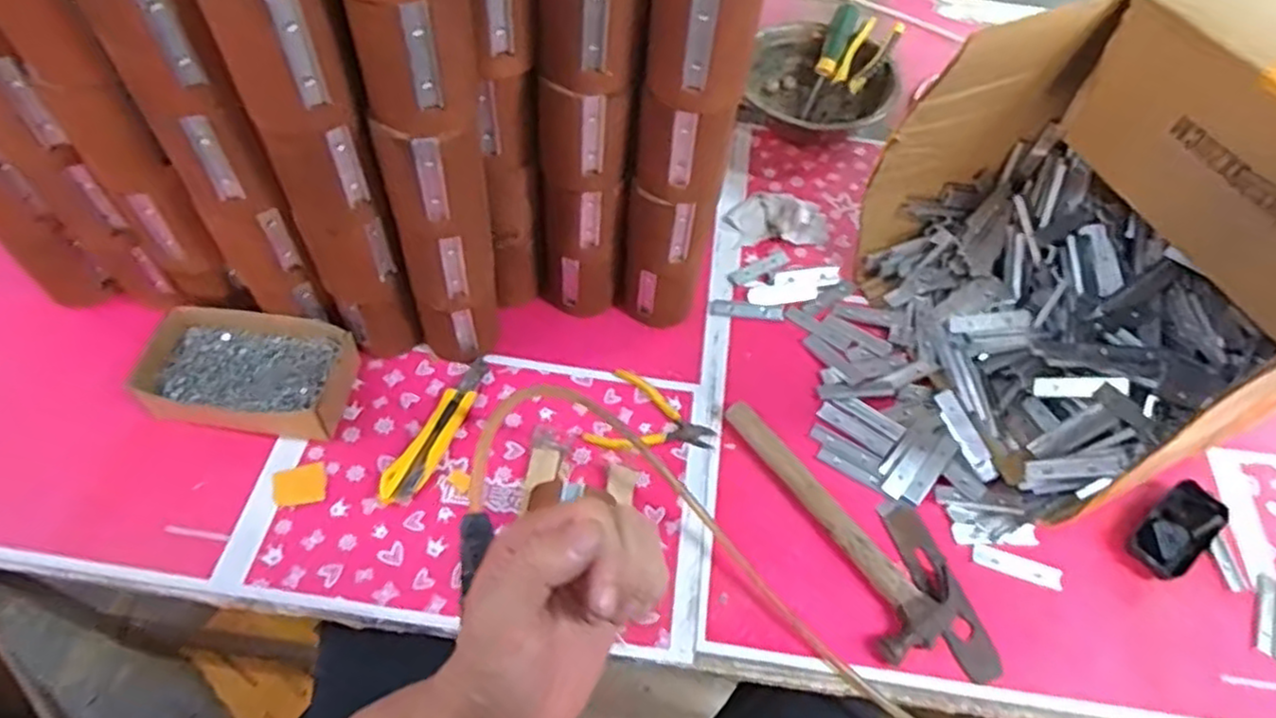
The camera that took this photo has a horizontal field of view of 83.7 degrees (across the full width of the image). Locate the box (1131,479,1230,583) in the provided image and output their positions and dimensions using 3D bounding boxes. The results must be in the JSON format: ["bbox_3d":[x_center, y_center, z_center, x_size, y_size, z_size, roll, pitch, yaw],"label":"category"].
[{"bbox_3d":[0.523,0.165,0.687,0.108,0.027,0.054,-34,64,-22],"label":"box"}]

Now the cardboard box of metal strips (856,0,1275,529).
[{"bbox_3d":[0.453,-0.121,0.649,0.303,0.383,0.361,-19,60,-15],"label":"cardboard box of metal strips"}]

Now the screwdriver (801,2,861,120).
[{"bbox_3d":[0.271,-0.422,1.011,0.033,0.026,0.171,24,94,12],"label":"screwdriver"}]

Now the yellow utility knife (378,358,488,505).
[{"bbox_3d":[-0.196,0.068,0.706,0.035,0.019,0.170,22,58,11],"label":"yellow utility knife"}]

